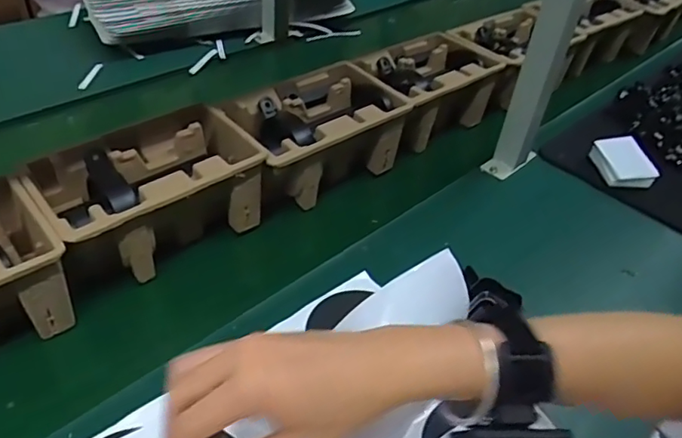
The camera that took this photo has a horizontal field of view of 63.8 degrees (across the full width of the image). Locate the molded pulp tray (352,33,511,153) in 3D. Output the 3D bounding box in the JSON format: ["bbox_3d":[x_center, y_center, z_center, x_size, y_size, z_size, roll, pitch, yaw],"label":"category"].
[{"bbox_3d":[0.126,-0.193,0.842,0.148,0.099,0.221,32,47,31],"label":"molded pulp tray"}]

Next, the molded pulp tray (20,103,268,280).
[{"bbox_3d":[-0.207,-0.024,0.610,0.220,0.105,0.144,-27,48,-32],"label":"molded pulp tray"}]

